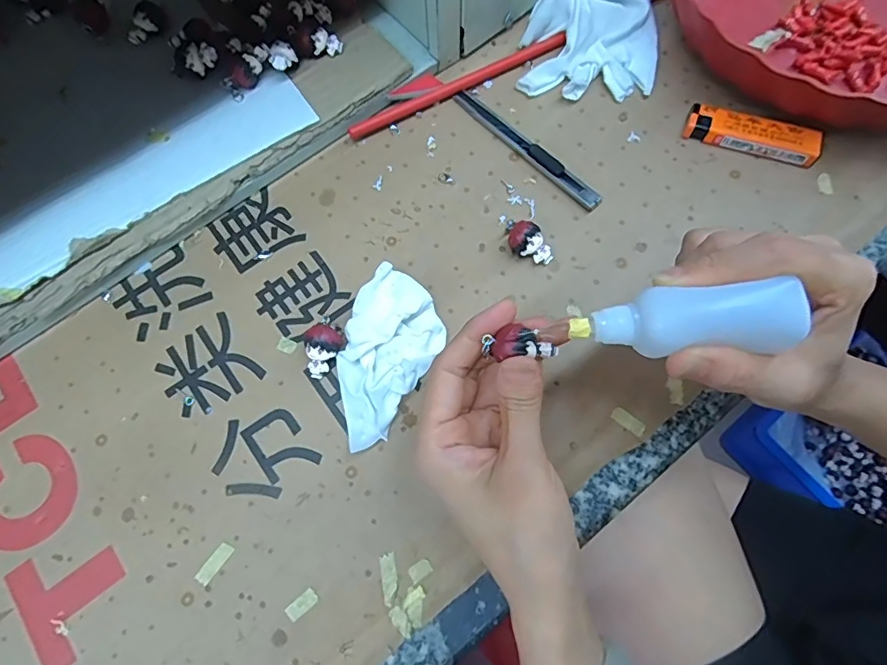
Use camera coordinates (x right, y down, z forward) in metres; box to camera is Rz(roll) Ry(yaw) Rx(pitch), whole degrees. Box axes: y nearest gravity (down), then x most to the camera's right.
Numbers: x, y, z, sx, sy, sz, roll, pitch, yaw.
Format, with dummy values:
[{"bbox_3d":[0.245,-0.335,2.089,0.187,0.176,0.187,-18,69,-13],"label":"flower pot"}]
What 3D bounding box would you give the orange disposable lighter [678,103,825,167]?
[{"bbox_3d":[0.197,-0.127,0.324,0.079,0.014,0.022,19,74,5],"label":"orange disposable lighter"}]

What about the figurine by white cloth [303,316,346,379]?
[{"bbox_3d":[-0.069,0.008,0.285,0.020,0.019,0.030,33,76,8],"label":"figurine by white cloth"}]

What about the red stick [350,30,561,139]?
[{"bbox_3d":[0.011,-0.170,0.347,0.164,0.010,0.011,-27,76,-8],"label":"red stick"}]

